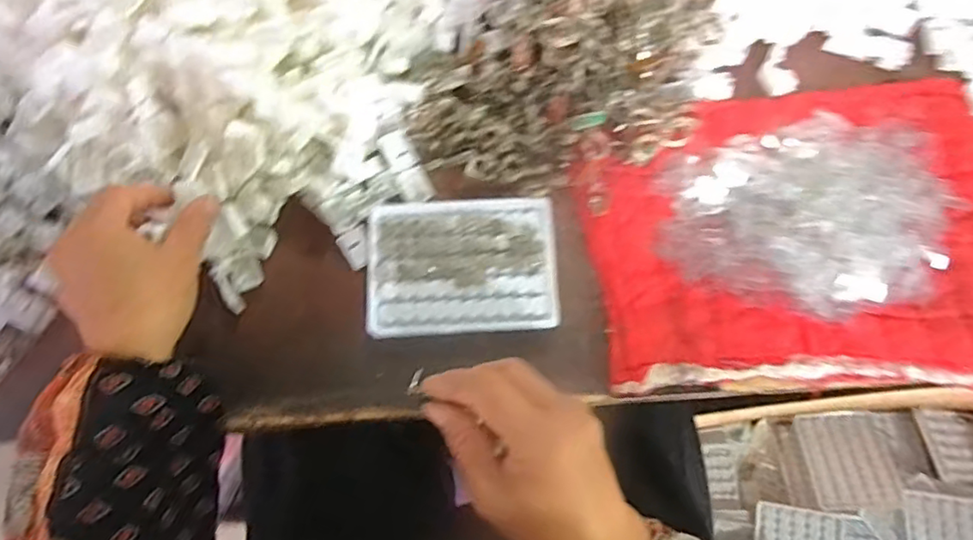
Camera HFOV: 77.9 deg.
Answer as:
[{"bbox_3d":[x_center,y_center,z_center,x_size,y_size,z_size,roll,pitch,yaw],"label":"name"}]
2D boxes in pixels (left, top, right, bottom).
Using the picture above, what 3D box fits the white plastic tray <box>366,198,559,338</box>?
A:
[{"bbox_3d":[-0.017,-0.004,0.427,0.130,0.011,0.097,-4,73,1],"label":"white plastic tray"}]

